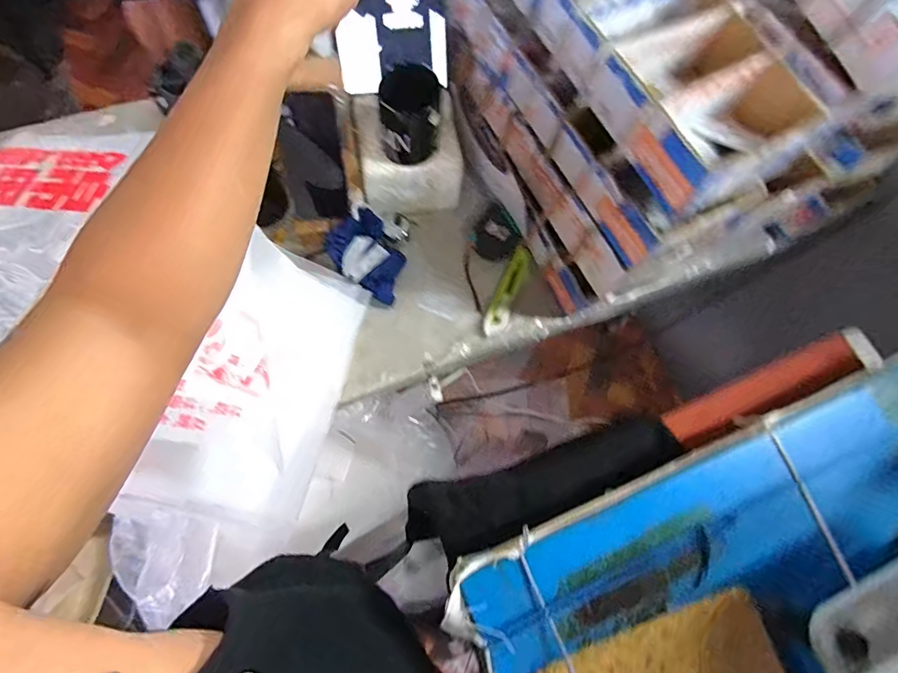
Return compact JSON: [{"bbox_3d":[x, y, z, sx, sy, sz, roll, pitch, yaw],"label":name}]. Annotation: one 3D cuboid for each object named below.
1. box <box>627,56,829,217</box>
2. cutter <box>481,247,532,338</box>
[{"bbox_3d":[0.282,-0.206,0.479,0.166,0.084,0.109,-28,75,-13],"label":"box"},{"bbox_3d":[0.093,-0.071,0.721,0.033,0.018,0.156,23,71,4],"label":"cutter"}]

